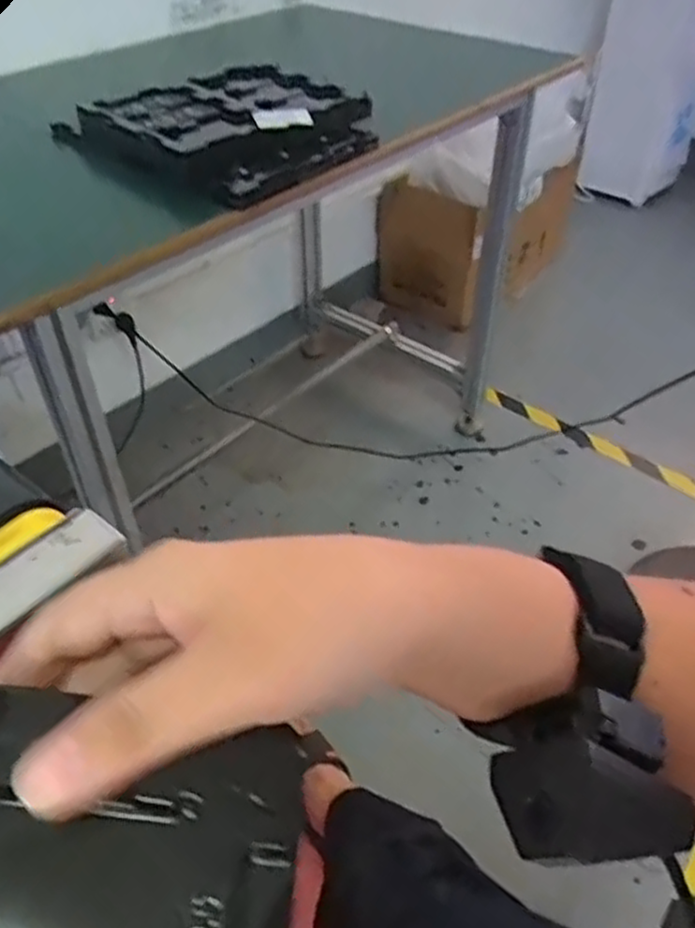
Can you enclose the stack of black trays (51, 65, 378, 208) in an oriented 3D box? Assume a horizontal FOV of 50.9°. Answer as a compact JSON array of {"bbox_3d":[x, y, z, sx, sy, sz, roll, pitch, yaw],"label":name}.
[{"bbox_3d":[-0.143,-0.394,0.845,0.296,0.052,0.239,27,49,26],"label":"stack of black trays"}]

